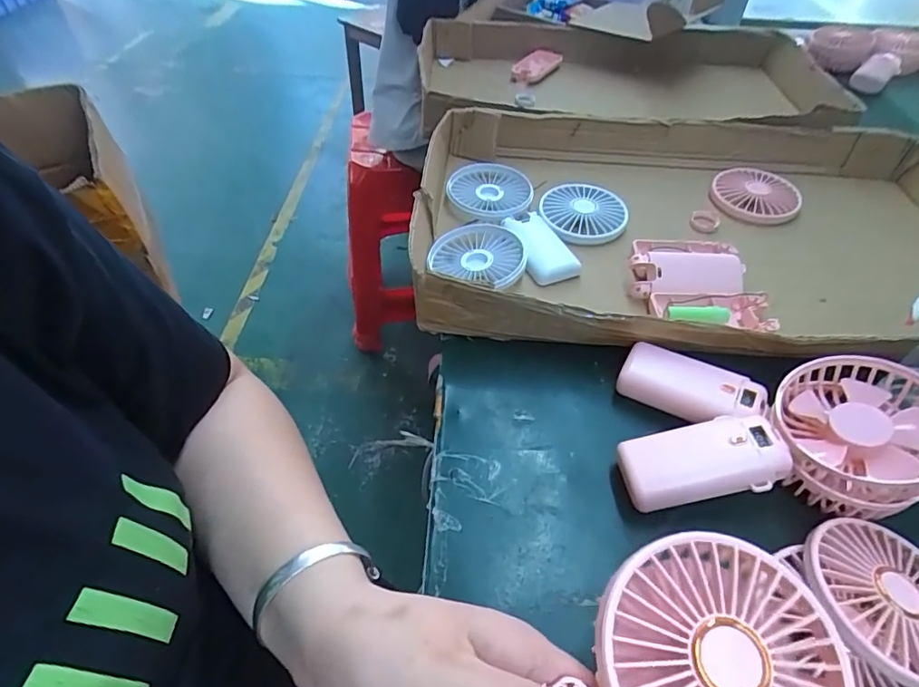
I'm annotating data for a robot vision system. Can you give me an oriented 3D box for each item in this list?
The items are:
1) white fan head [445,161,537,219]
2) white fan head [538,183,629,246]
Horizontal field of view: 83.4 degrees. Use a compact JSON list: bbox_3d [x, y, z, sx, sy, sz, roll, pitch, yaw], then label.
[{"bbox_3d":[0.034,-0.158,0.539,0.084,0.018,0.080,1,48,-1],"label":"white fan head"},{"bbox_3d":[0.126,-0.134,0.521,0.085,0.019,0.080,13,49,9],"label":"white fan head"}]

